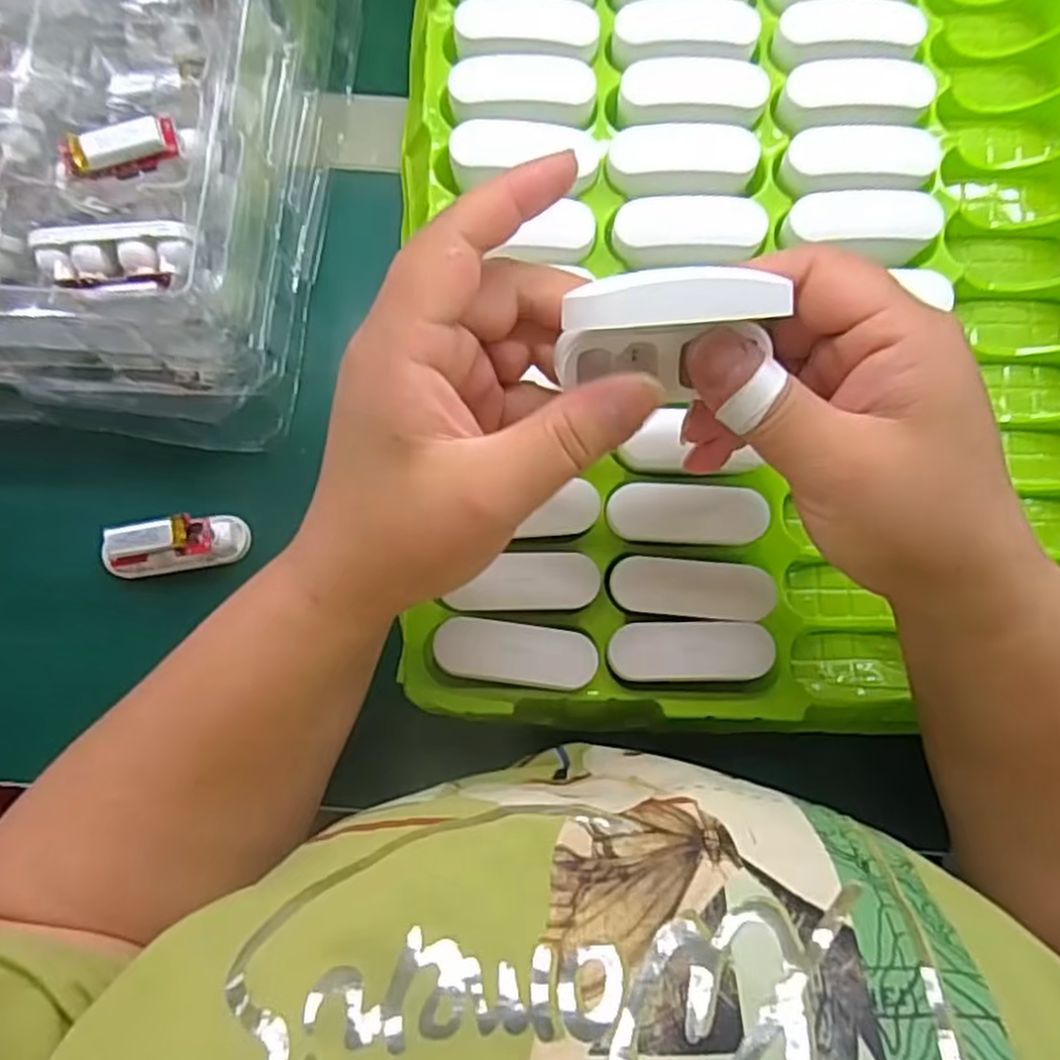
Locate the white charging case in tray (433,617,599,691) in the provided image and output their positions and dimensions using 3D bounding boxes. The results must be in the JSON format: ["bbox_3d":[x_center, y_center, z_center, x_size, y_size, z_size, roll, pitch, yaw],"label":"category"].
[{"bbox_3d":[-0.006,0.050,0.310,0.064,0.009,0.024,7,82,1],"label":"white charging case in tray"}]

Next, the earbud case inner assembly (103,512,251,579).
[{"bbox_3d":[-0.156,0.006,0.334,0.058,0.025,0.020,-8,83,-7],"label":"earbud case inner assembly"}]

